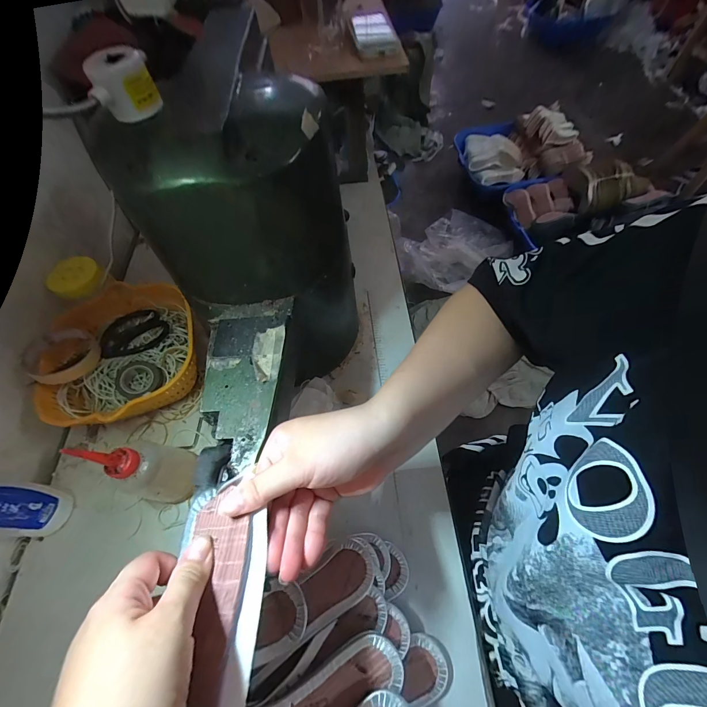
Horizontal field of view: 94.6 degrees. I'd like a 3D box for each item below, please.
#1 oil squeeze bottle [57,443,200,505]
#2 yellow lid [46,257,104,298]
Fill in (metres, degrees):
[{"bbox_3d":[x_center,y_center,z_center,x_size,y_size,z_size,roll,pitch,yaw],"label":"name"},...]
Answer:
[{"bbox_3d":[-0.238,0.124,0.367,0.060,0.150,0.064,-2,60,3],"label":"oil squeeze bottle"},{"bbox_3d":[-0.414,-0.113,0.484,0.071,0.010,0.075,-32,68,-21],"label":"yellow lid"}]

